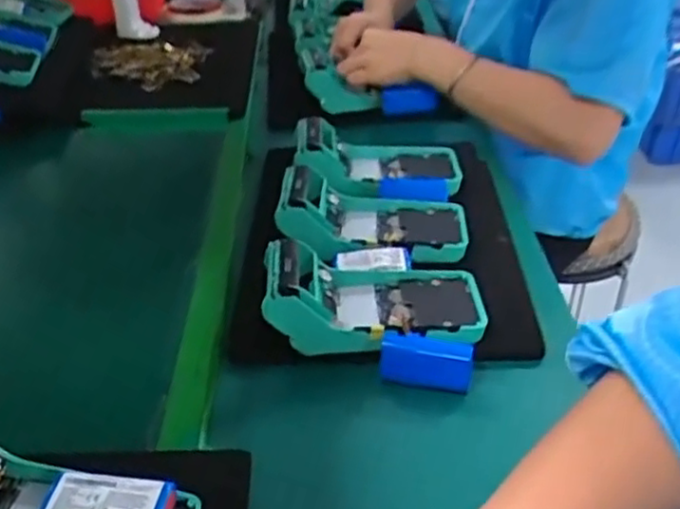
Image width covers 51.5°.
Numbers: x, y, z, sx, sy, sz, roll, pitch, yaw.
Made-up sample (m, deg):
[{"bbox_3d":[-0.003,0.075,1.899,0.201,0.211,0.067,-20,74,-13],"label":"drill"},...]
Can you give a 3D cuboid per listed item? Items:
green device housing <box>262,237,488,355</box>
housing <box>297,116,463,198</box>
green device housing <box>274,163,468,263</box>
[{"bbox_3d":[0.028,0.034,0.553,0.167,0.076,0.090,0,35,1],"label":"green device housing"},{"bbox_3d":[0.043,-0.095,0.714,0.172,0.067,0.115,-10,37,-9],"label":"housing"},{"bbox_3d":[0.031,-0.040,0.641,0.167,0.064,0.085,-1,35,0],"label":"green device housing"}]

